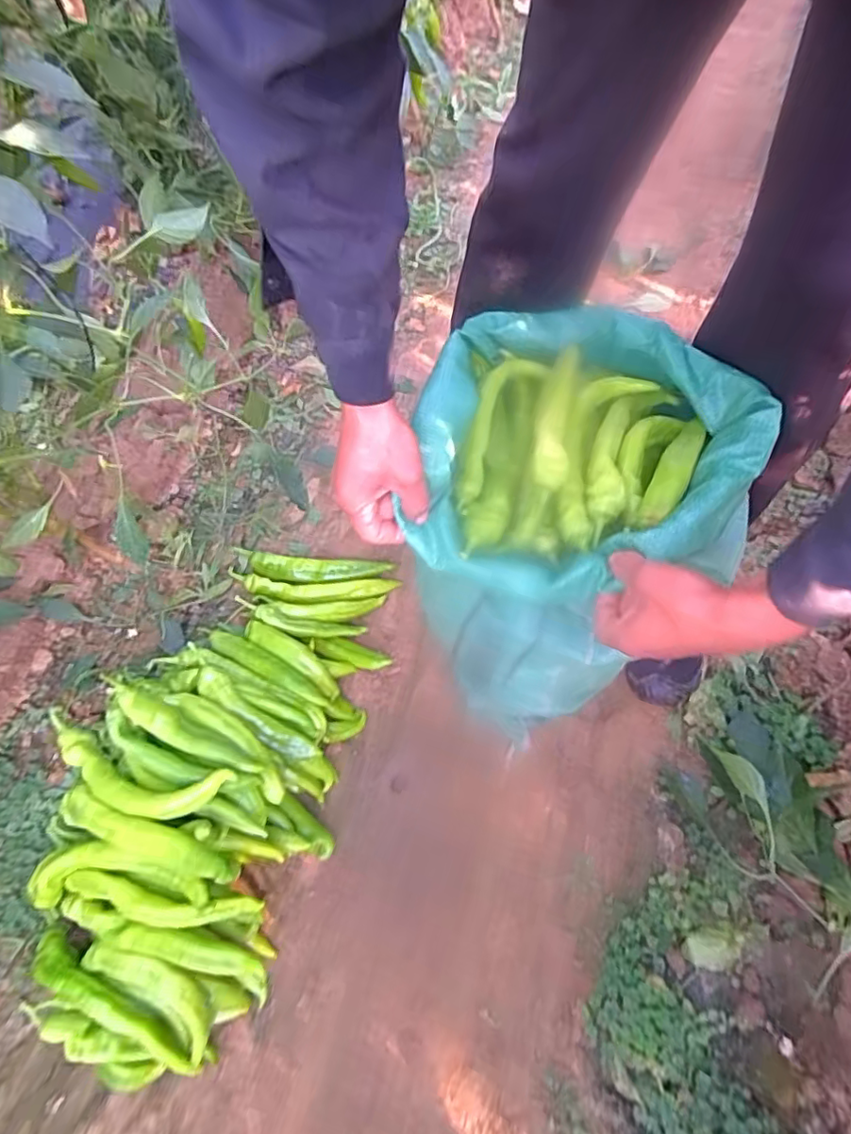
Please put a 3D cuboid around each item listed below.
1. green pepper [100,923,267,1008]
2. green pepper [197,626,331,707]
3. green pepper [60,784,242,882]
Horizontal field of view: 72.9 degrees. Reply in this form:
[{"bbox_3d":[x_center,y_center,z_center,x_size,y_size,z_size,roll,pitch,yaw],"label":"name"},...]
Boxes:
[{"bbox_3d":[-0.260,0.423,0.634,0.184,0.028,0.040,17,63,-2],"label":"green pepper"},{"bbox_3d":[-0.228,0.137,0.813,0.208,0.031,0.035,25,66,16],"label":"green pepper"},{"bbox_3d":[-0.304,0.290,0.624,0.228,0.031,0.039,14,63,11],"label":"green pepper"}]

